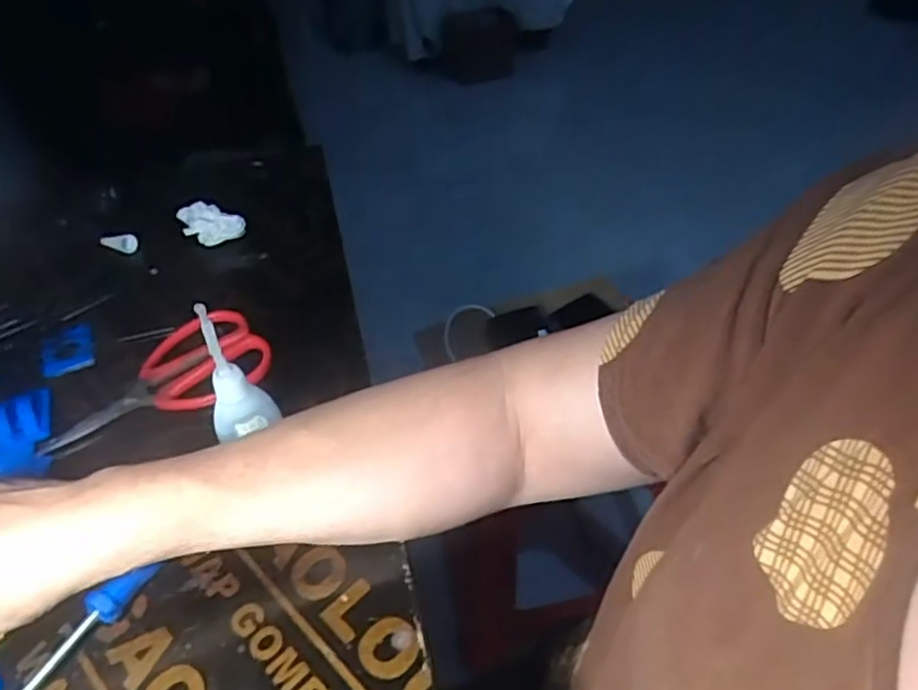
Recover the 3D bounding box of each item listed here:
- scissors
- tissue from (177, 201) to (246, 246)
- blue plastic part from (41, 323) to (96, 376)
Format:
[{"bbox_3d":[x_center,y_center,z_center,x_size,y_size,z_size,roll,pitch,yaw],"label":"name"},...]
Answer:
[{"bbox_3d":[-0.197,0.023,0.440,0.143,0.013,0.072,-28,49,-23],"label":"scissors"},{"bbox_3d":[-0.205,-0.096,0.554,0.059,0.030,0.020,10,46,14],"label":"tissue"},{"bbox_3d":[-0.268,0.003,0.469,0.034,0.007,0.037,-18,46,-14],"label":"blue plastic part"}]

